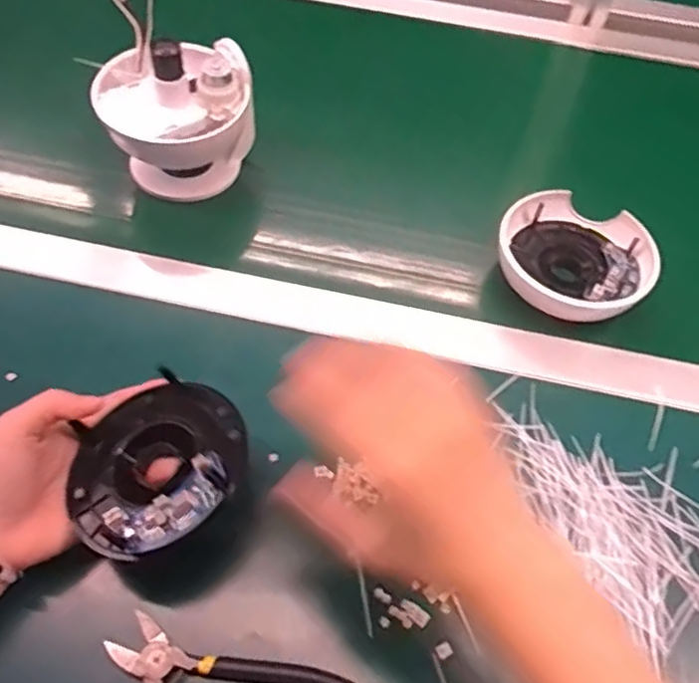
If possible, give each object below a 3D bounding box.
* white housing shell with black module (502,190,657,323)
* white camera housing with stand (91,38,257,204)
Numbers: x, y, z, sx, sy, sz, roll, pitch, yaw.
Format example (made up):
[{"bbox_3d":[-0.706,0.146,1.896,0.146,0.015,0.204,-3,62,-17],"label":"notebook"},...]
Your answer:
[{"bbox_3d":[0.172,-0.065,0.504,0.112,0.035,0.097,23,58,12],"label":"white housing shell with black module"},{"bbox_3d":[-0.138,-0.176,0.523,0.113,0.116,0.091,4,56,0],"label":"white camera housing with stand"}]

